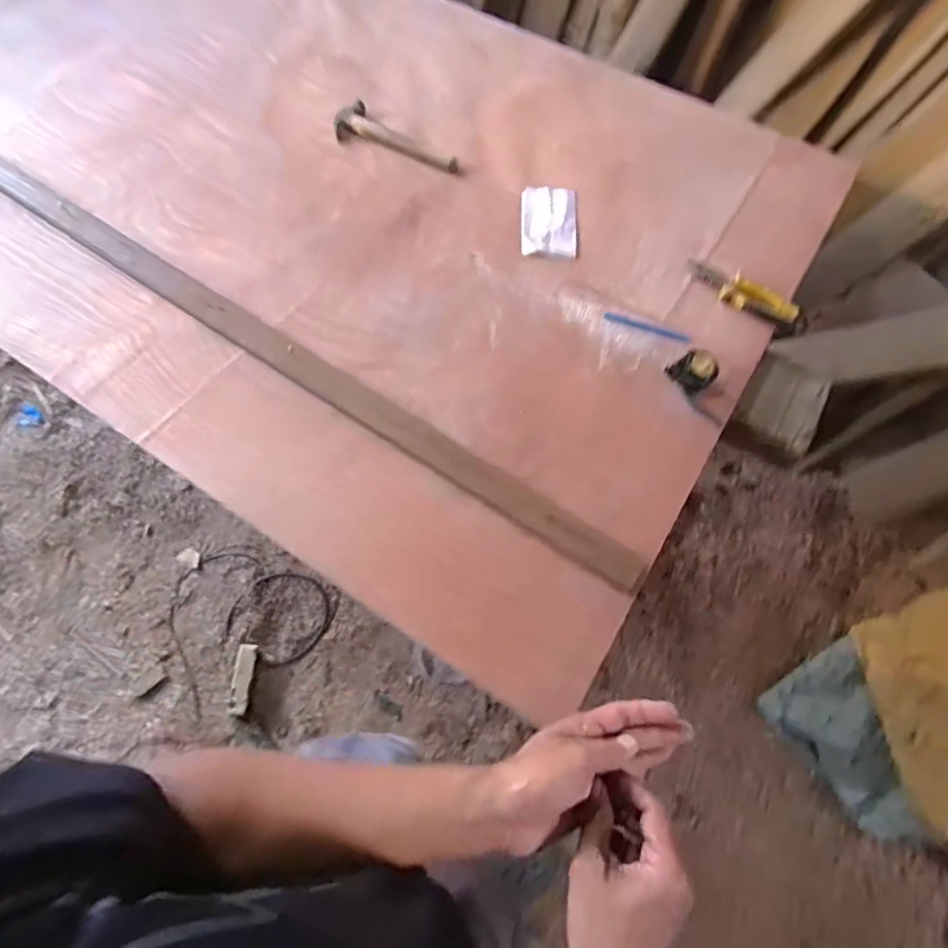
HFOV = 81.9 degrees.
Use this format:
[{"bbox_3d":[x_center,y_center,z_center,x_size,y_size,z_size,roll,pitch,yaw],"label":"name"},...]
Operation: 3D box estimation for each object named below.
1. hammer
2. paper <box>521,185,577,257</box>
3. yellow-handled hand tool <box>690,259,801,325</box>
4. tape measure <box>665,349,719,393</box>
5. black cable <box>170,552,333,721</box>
[{"bbox_3d":[-0.150,-0.629,1.040,0.256,0.022,0.094,34,68,10],"label":"hammer"},{"bbox_3d":[0.135,-0.455,0.978,0.099,0.014,0.163,5,64,0],"label":"paper"},{"bbox_3d":[0.446,-0.302,0.913,0.187,0.017,0.062,43,70,13],"label":"yellow-handled hand tool"},{"bbox_3d":[0.332,-0.153,0.823,0.057,0.044,0.057,-31,73,-17],"label":"tape measure"},{"bbox_3d":[-0.590,0.356,1.435,0.389,0.019,0.365,-21,70,-13],"label":"black cable"}]

